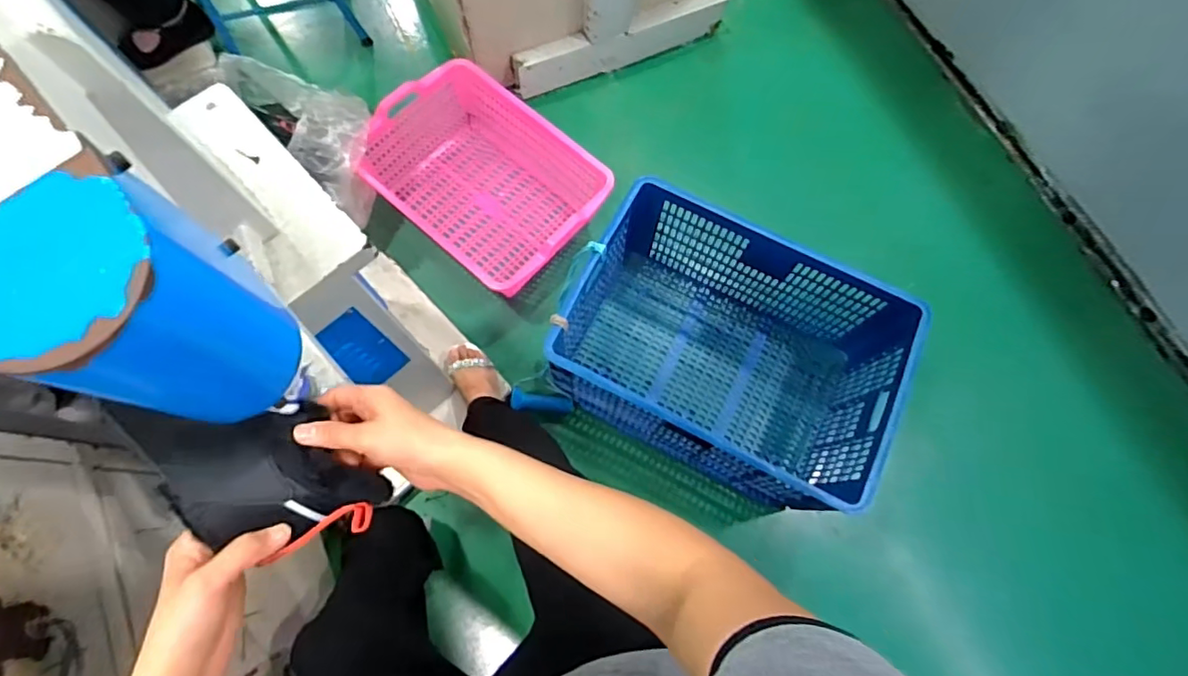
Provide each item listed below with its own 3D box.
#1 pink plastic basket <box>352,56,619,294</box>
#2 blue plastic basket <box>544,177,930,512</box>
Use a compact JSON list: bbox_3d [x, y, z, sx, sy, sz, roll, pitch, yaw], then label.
[{"bbox_3d":[-0.232,-0.351,1.261,0.498,0.154,0.377,35,75,9],"label":"pink plastic basket"},{"bbox_3d":[0.257,0.010,1.107,0.572,0.294,0.430,25,74,6],"label":"blue plastic basket"}]

